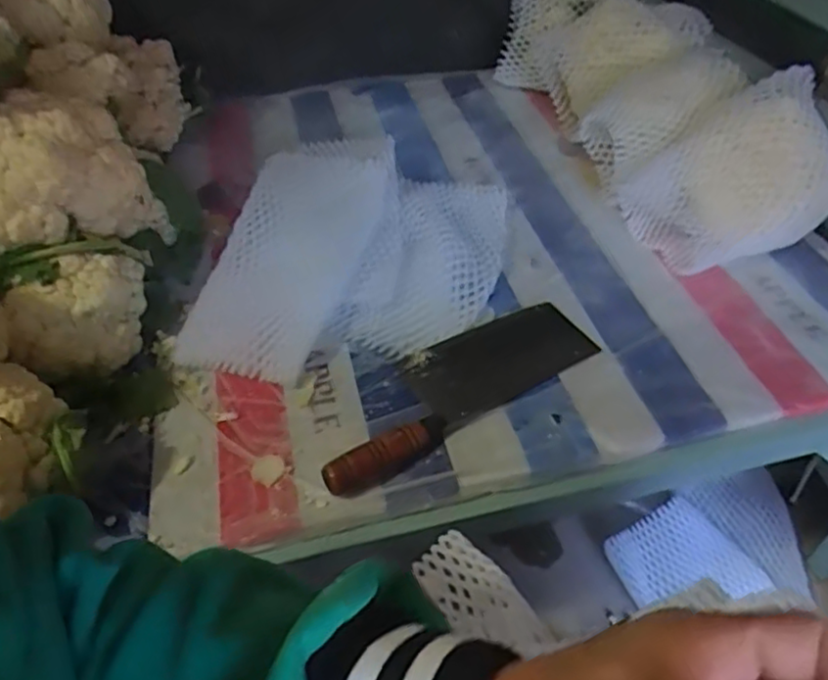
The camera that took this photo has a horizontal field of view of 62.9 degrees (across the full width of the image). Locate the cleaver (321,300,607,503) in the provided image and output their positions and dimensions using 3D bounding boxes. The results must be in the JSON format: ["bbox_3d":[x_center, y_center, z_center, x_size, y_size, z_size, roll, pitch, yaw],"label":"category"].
[{"bbox_3d":[0.035,0.035,0.589,0.280,0.026,0.088,-29,51,-25],"label":"cleaver"}]

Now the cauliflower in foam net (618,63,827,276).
[{"bbox_3d":[0.357,-0.178,0.732,0.235,0.132,0.140,-20,48,-18],"label":"cauliflower in foam net"}]

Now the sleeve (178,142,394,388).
[{"bbox_3d":[-0.113,-0.114,0.717,0.158,0.051,0.369,7,45,9],"label":"sleeve"}]

